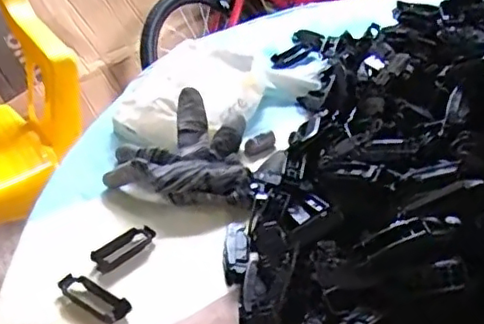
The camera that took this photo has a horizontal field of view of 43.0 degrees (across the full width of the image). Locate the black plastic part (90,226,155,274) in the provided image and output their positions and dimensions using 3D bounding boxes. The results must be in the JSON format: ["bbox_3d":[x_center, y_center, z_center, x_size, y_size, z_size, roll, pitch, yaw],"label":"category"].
[{"bbox_3d":[-0.084,0.062,0.438,0.051,0.011,0.019,-27,45,-36],"label":"black plastic part"}]

